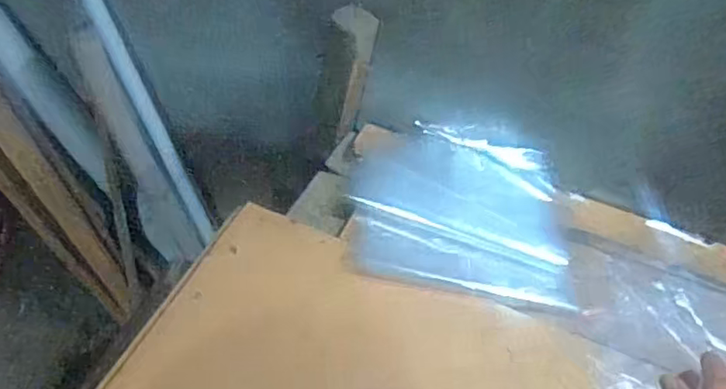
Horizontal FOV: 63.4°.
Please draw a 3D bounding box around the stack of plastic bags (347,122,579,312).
[{"bbox_3d":[0.115,0.010,0.693,0.252,0.019,0.227,9,50,5],"label":"stack of plastic bags"}]

